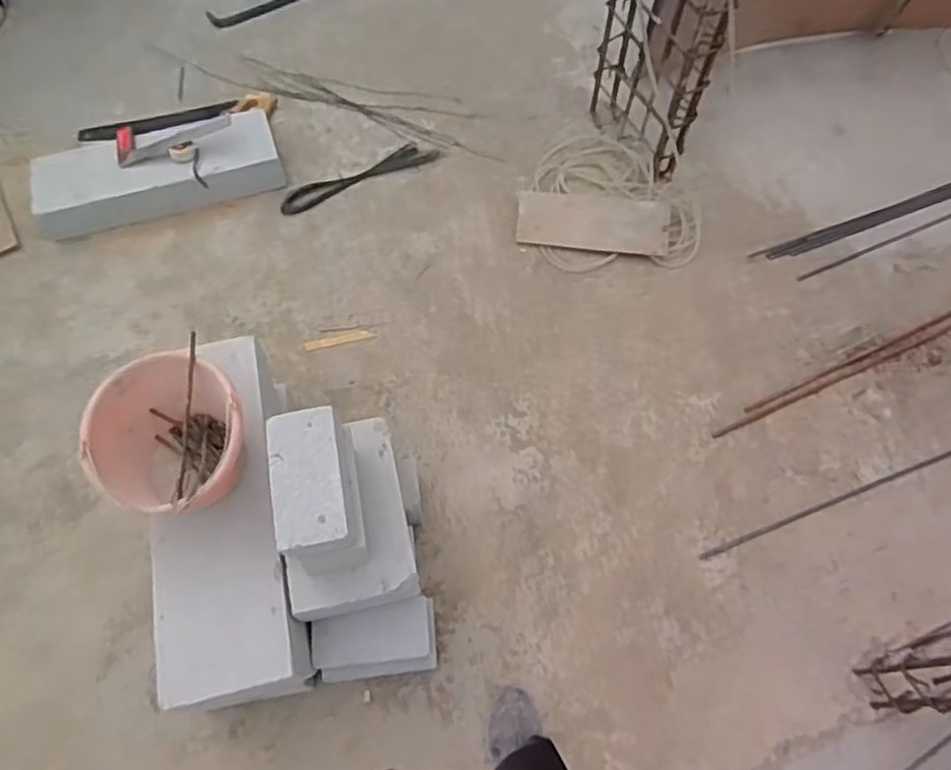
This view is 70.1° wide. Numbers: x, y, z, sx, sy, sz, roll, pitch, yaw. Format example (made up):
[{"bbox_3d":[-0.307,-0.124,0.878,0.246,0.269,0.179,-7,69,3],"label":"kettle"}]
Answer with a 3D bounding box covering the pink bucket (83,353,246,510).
[{"bbox_3d":[-0.480,0.081,1.092,0.218,0.191,0.225,0,63,-1],"label":"pink bucket"}]

